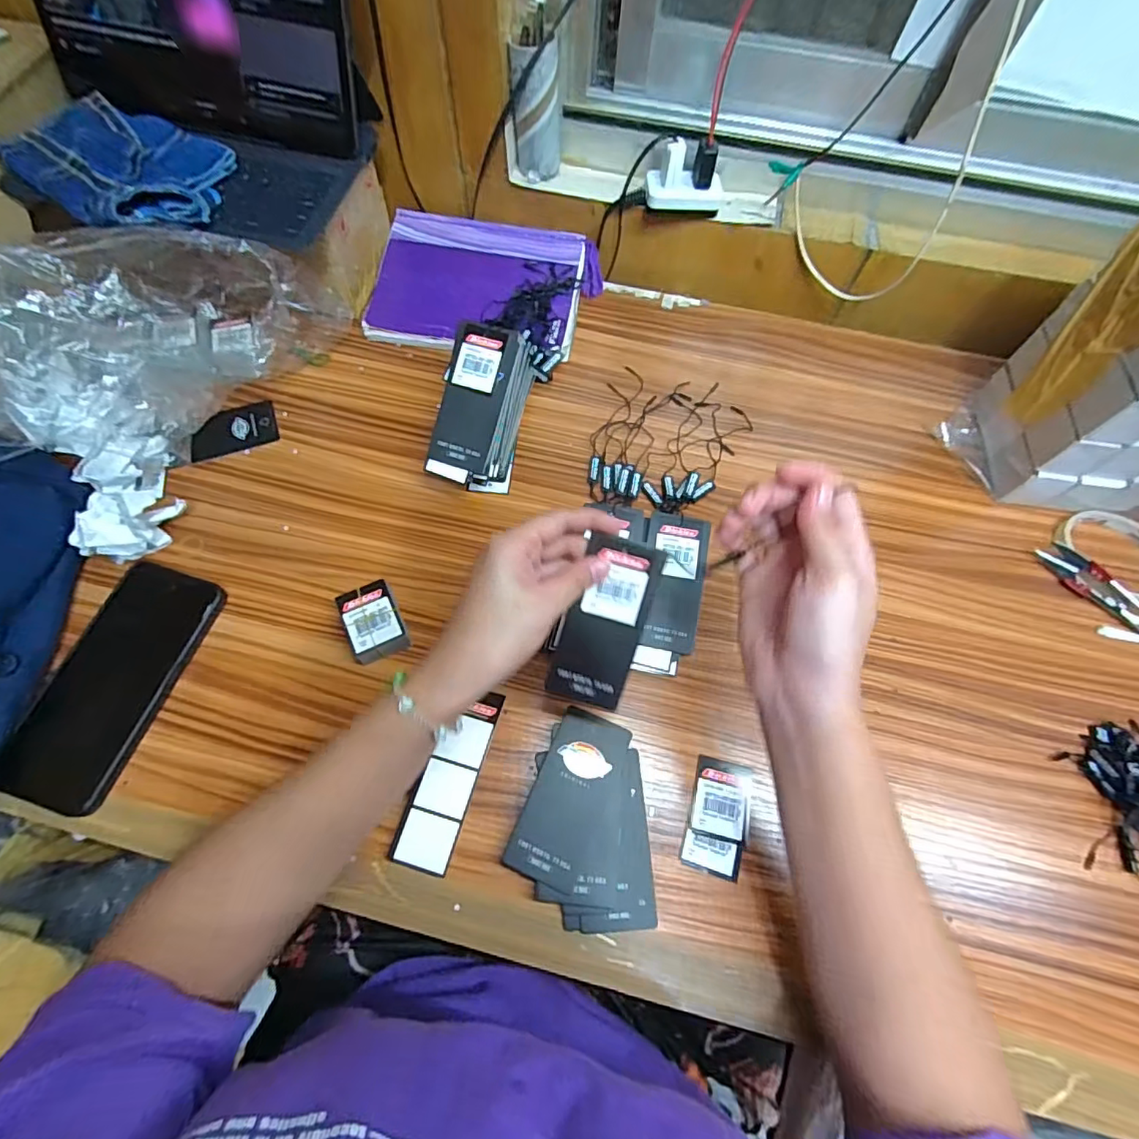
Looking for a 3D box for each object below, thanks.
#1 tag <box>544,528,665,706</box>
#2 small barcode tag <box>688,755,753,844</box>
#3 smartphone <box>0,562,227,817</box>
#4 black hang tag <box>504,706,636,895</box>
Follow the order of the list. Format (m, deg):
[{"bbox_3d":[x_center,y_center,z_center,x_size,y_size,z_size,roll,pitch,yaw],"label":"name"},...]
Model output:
[{"bbox_3d":[0.022,0.033,0.340,0.047,0.004,0.104,17,99,2],"label":"tag"},{"bbox_3d":[0.107,0.159,0.379,0.038,0.004,0.051,14,66,4],"label":"small barcode tag"},{"bbox_3d":[-0.323,0.078,0.388,0.079,0.015,0.169,14,66,4],"label":"smartphone"},{"bbox_3d":[0.001,0.151,0.365,0.049,0.006,0.108,21,66,10],"label":"black hang tag"}]

